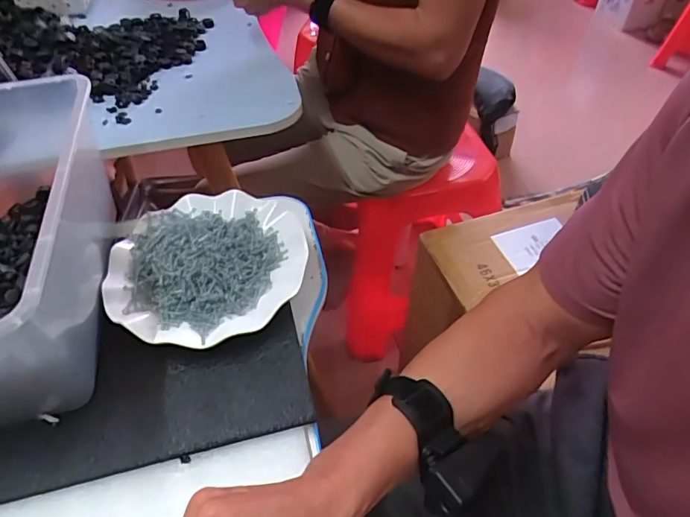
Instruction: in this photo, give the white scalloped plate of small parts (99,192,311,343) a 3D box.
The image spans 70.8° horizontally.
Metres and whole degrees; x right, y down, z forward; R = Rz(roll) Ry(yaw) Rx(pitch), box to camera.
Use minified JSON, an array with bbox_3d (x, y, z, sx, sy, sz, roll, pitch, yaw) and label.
[{"bbox_3d":[-0.127,-0.003,0.451,0.180,0.024,0.178,0,49,1],"label":"white scalloped plate of small parts"}]

